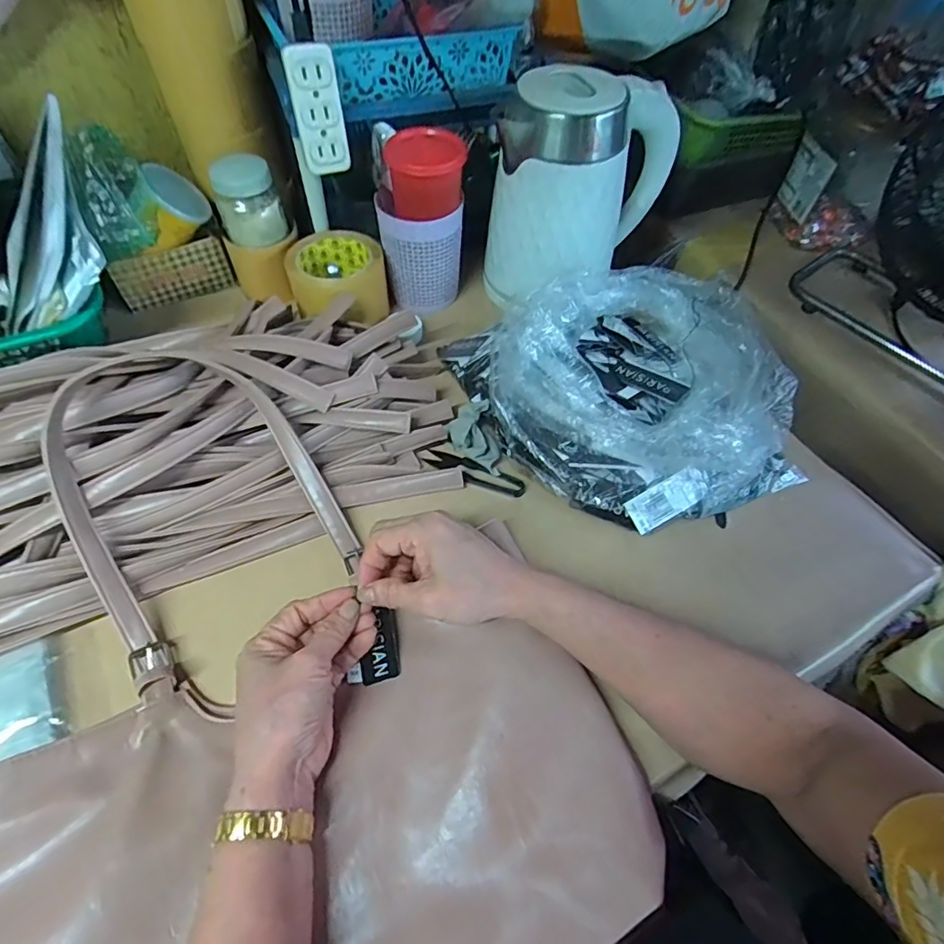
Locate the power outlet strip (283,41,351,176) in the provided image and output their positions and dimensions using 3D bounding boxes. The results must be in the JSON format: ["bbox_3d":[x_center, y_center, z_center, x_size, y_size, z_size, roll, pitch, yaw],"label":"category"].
[{"bbox_3d":[-0.140,-0.330,0.486,0.041,0.096,0.022,-3,57,-5],"label":"power outlet strip"}]

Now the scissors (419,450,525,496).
[{"bbox_3d":[0.002,0.001,0.494,0.097,0.015,0.019,23,58,12],"label":"scissors"}]

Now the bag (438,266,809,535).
[{"bbox_3d":[0.139,-0.079,0.491,0.266,0.128,0.254,-14,56,-10],"label":"bag"}]

